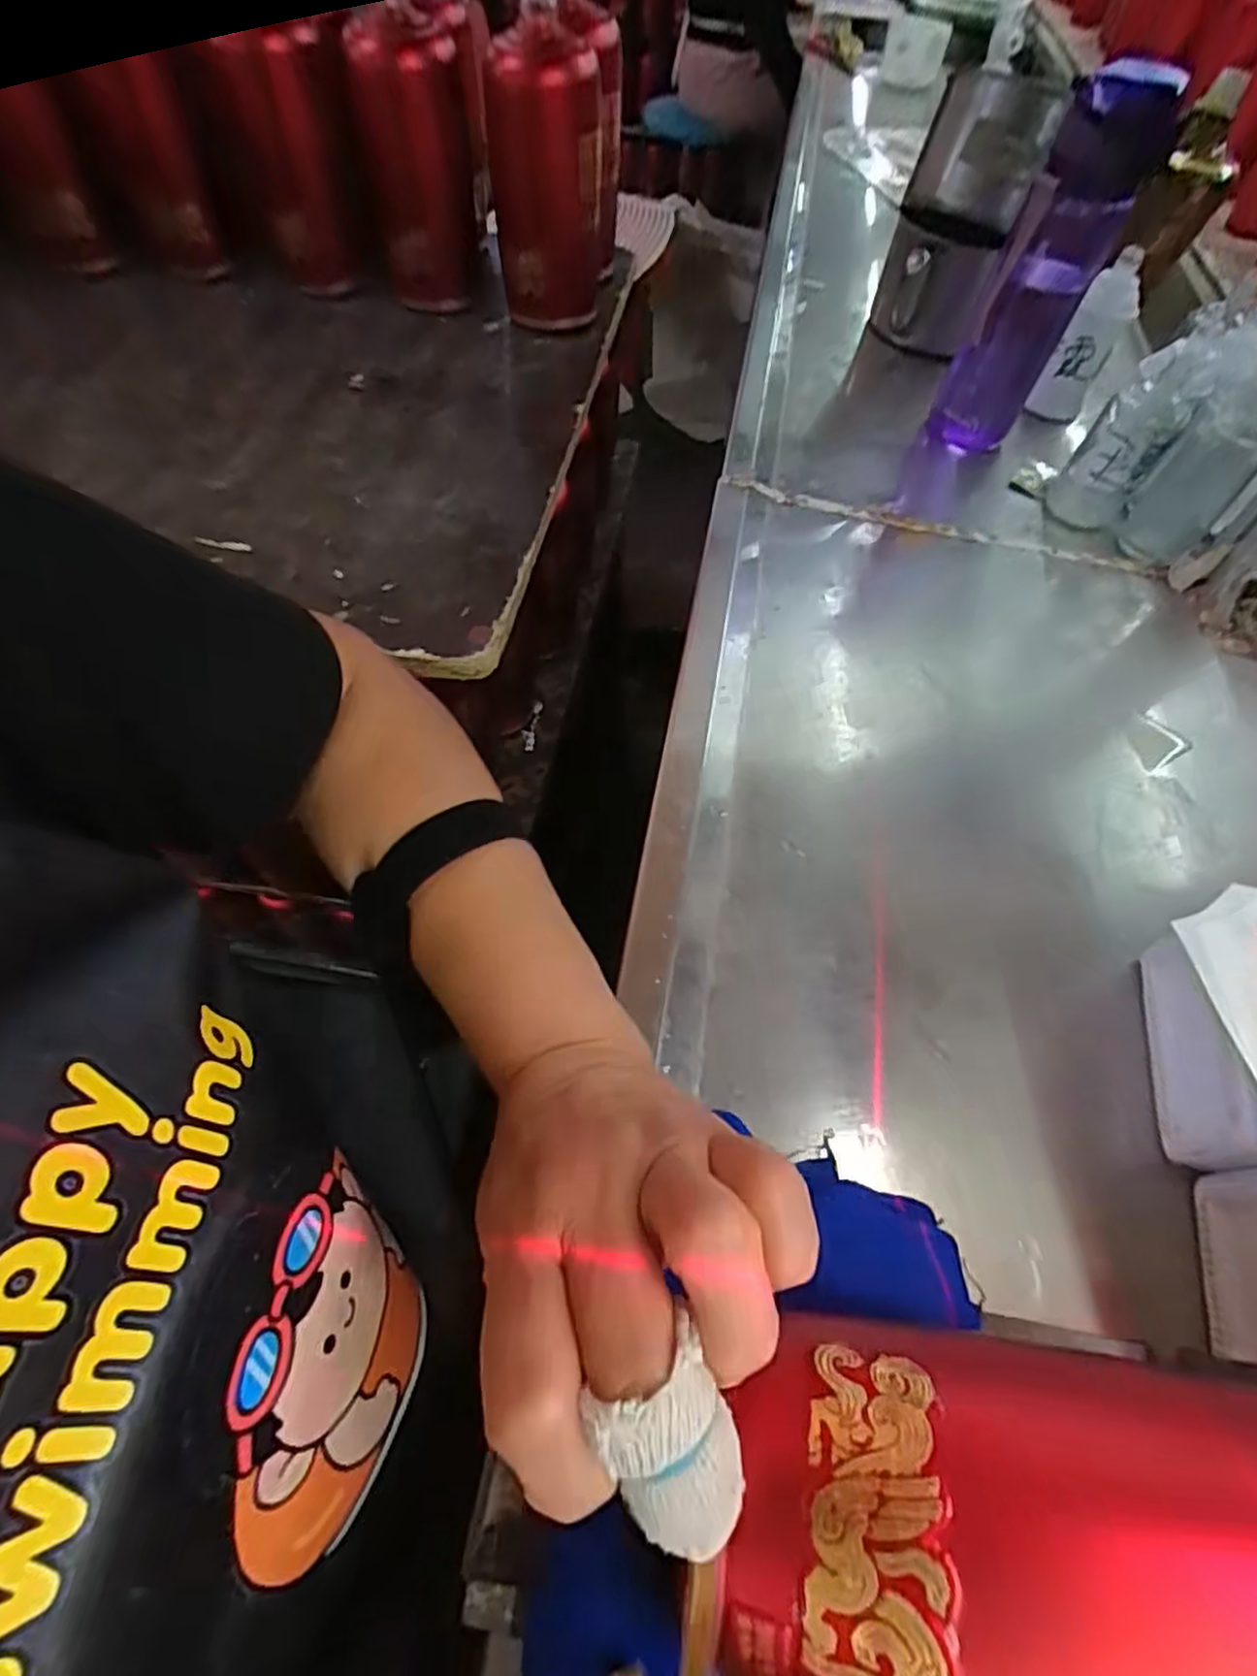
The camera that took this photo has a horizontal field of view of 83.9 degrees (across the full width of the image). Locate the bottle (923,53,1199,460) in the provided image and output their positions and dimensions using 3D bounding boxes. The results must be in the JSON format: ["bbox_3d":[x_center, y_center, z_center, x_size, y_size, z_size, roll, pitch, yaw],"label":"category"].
[{"bbox_3d":[0.306,-0.411,0.532,0.071,0.227,0.059,30,62,15],"label":"bottle"}]

